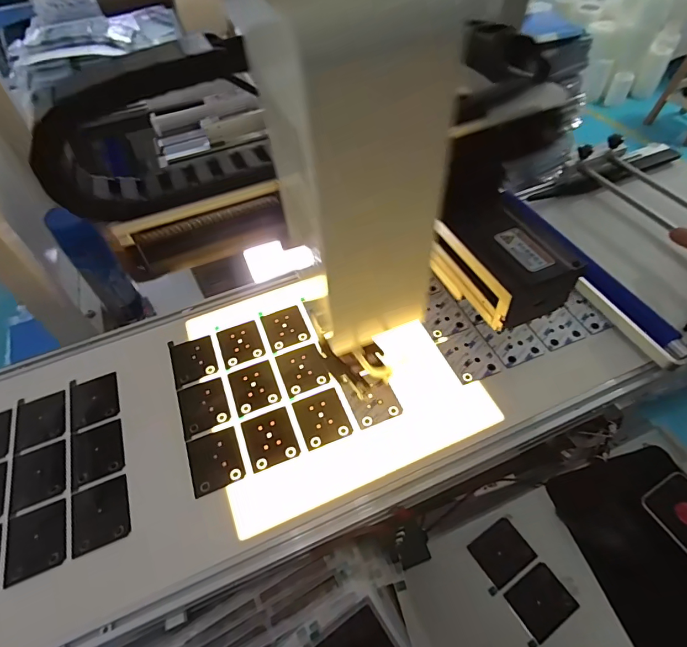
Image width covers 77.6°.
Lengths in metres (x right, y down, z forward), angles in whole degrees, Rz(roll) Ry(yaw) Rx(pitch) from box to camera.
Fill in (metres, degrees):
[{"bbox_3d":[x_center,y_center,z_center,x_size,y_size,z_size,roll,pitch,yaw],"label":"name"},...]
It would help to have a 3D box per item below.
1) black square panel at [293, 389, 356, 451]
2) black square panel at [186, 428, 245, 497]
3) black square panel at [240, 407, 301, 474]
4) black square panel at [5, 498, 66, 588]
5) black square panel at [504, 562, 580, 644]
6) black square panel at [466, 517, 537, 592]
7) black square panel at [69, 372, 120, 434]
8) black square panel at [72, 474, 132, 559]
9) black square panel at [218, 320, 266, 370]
[{"bbox_3d":[-0.024,0.105,0.478,0.052,0.005,0.061,-19,52,-12],"label":"black square panel"},{"bbox_3d":[-0.136,0.146,0.457,0.054,0.004,0.063,-19,52,-11],"label":"black square panel"},{"bbox_3d":[-0.080,0.125,0.467,0.052,0.004,0.061,-18,52,-11],"label":"black square panel"},{"bbox_3d":[-0.301,0.212,0.417,0.055,0.005,0.065,-20,53,-12],"label":"black square panel"},{"bbox_3d":[0.226,0.316,0.488,0.066,0.004,0.054,-27,54,-17],"label":"black square panel"},{"bbox_3d":[0.193,0.277,0.521,0.065,0.004,0.054,-27,55,-18],"label":"black square panel"},{"bbox_3d":[-0.300,0.092,0.516,0.056,0.004,0.067,-19,52,-12],"label":"black square panel"},{"bbox_3d":[-0.245,0.192,0.432,0.056,0.004,0.065,-19,52,-12],"label":"black square panel"},{"bbox_3d":[-0.132,0.025,0.550,0.052,0.004,0.061,-19,52,-11],"label":"black square panel"}]

